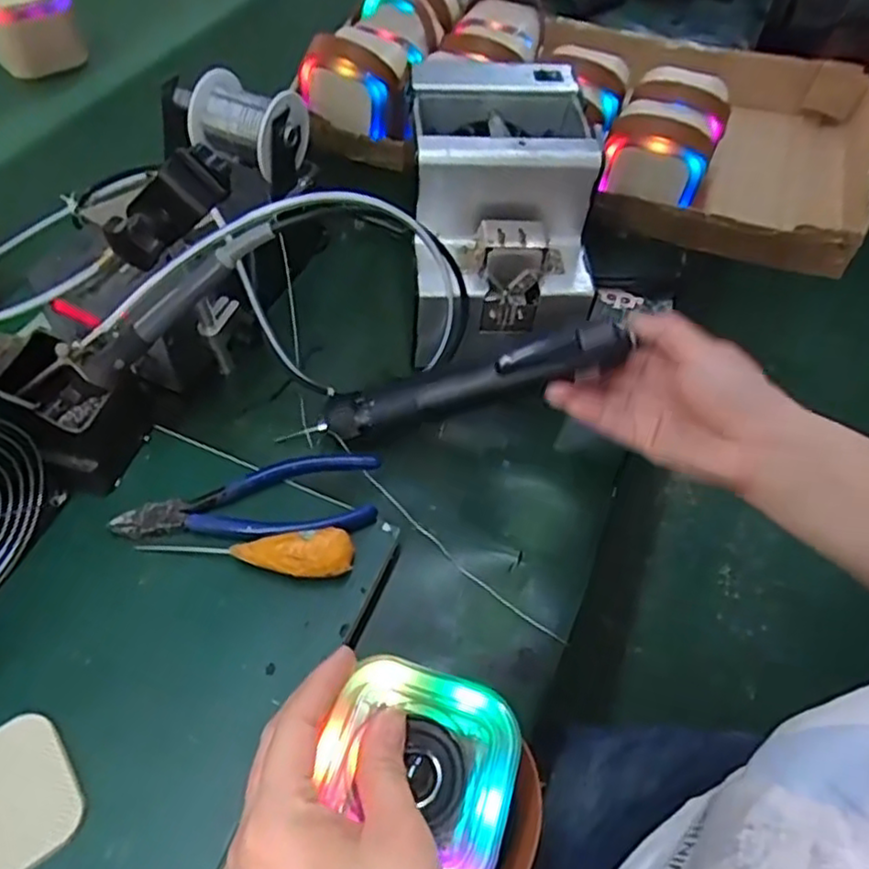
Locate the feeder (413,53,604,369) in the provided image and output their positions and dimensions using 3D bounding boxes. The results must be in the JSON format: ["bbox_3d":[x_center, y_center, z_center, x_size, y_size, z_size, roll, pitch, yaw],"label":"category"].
[{"bbox_3d":[0.047,-0.169,0.517,0.124,0.135,0.188,0,54,-3],"label":"feeder"}]

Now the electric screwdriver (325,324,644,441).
[{"bbox_3d":[0.022,-0.037,0.439,0.199,0.033,0.027,-15,54,10],"label":"electric screwdriver"}]

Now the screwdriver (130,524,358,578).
[{"bbox_3d":[-0.107,0.066,0.390,0.120,0.024,0.025,4,54,-1],"label":"screwdriver"}]

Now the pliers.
[{"bbox_3d":[-0.106,0.048,0.411,0.156,0.008,0.061,-18,56,-17],"label":"pliers"}]

